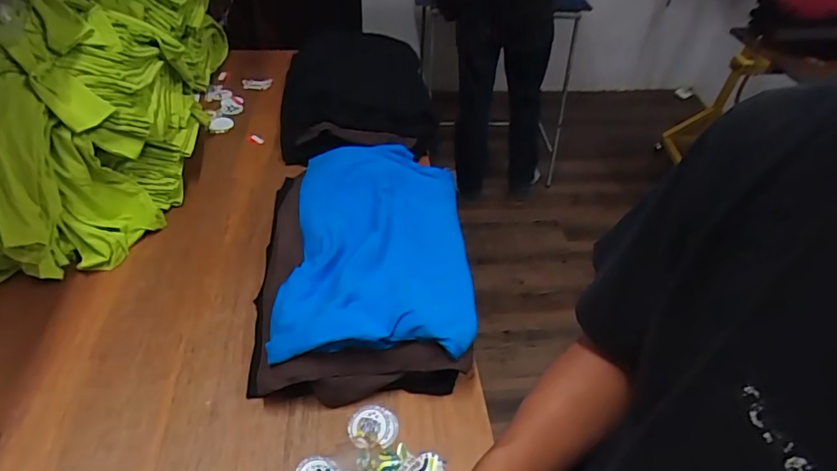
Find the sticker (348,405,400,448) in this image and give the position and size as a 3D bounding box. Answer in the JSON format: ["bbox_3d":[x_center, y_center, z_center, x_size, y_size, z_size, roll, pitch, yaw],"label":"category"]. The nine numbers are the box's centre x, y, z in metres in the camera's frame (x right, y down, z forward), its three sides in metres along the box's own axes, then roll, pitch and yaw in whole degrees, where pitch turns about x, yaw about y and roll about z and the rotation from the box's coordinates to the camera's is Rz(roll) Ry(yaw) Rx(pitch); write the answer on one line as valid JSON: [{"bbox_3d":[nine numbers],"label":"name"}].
[{"bbox_3d":[-0.067,0.284,0.739,0.070,0.009,0.067,6,41,-5],"label":"sticker"}]

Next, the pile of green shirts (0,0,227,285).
[{"bbox_3d":[-0.645,-0.327,1.031,0.328,0.397,0.843,2,45,-2],"label":"pile of green shirts"}]

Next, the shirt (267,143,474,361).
[{"bbox_3d":[-0.074,0.004,0.933,0.324,0.104,0.536,0,45,-4],"label":"shirt"}]

